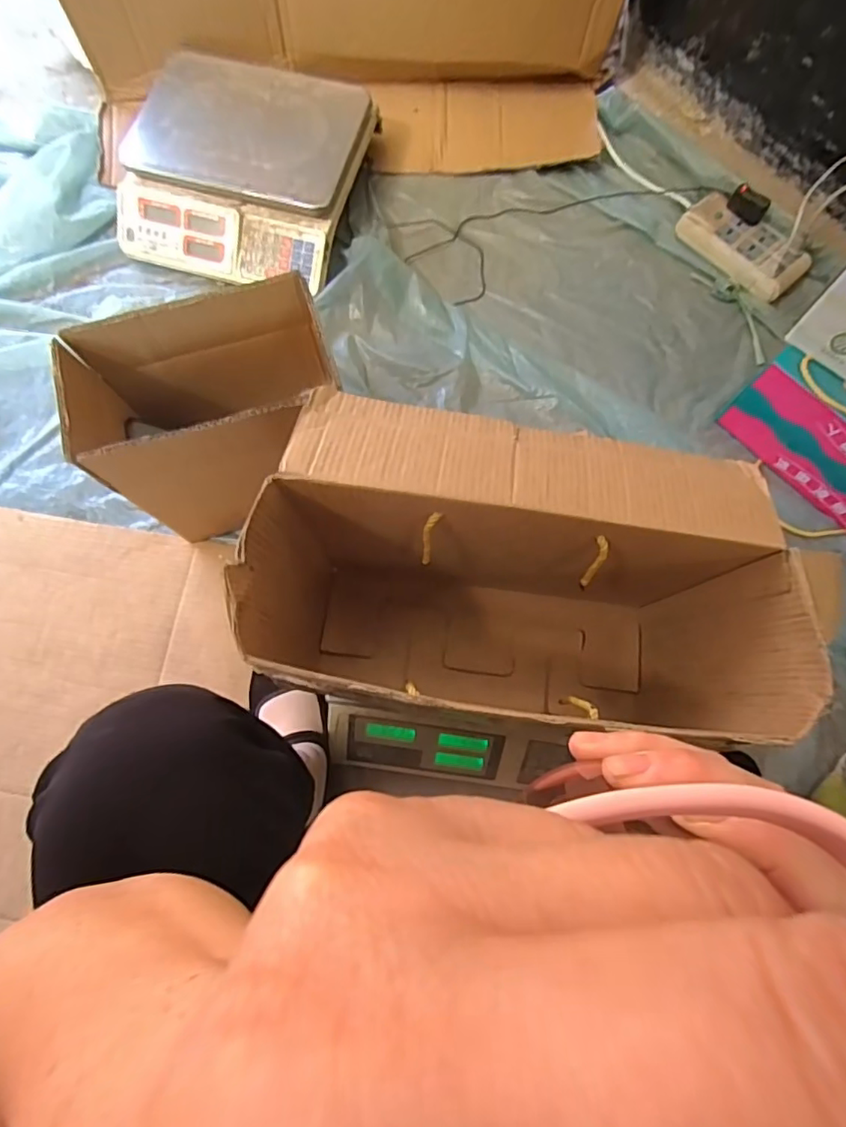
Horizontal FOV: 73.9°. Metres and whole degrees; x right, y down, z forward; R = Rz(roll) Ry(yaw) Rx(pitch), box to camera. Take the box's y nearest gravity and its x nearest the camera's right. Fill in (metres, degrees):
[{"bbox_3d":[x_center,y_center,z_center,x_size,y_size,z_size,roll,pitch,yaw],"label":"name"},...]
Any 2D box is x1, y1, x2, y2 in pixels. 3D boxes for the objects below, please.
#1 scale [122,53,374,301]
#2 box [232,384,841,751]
[{"bbox_3d":[-0.278,-0.592,0.856,0.346,0.119,0.303,18,75,5],"label":"scale"},{"bbox_3d":[0.081,0.028,0.504,0.397,0.277,0.214,9,74,3],"label":"box"}]

